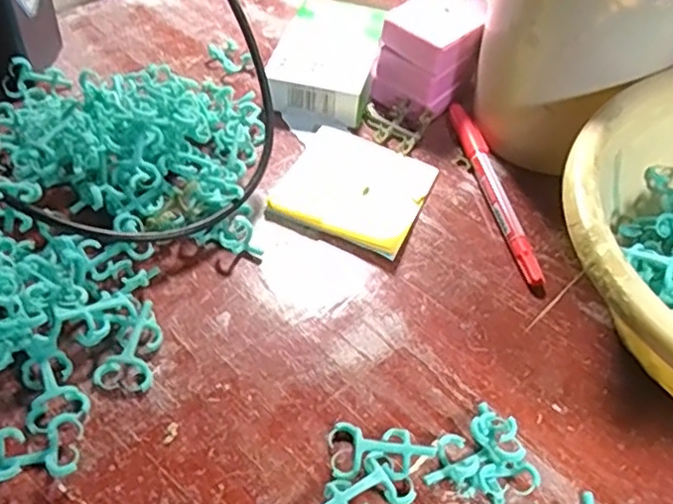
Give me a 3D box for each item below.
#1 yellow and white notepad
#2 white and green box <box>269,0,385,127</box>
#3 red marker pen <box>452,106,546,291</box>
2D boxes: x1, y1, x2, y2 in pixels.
[{"bbox_3d":[0.011,-0.036,0.359,0.076,0.006,0.080,21,50,12],"label":"yellow and white notepad"},{"bbox_3d":[-0.003,-0.124,0.417,0.058,0.027,0.100,11,49,3],"label":"white and green box"},{"bbox_3d":[0.089,-0.036,0.367,0.014,0.010,0.138,-4,50,-10],"label":"red marker pen"}]

